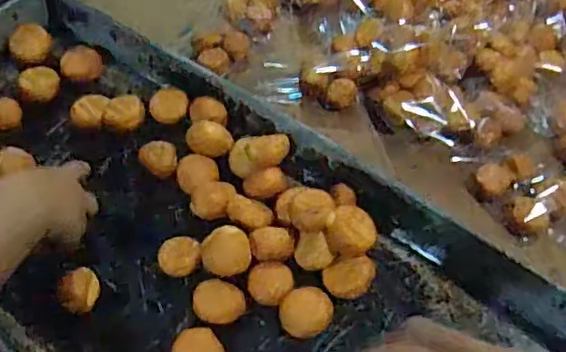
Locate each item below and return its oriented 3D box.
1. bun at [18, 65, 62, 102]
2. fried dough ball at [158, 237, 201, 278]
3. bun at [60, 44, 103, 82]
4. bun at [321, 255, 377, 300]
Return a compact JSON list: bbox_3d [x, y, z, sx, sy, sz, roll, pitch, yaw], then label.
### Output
[{"bbox_3d":[-0.307,-0.117,0.763,0.046,0.033,0.036,-23,57,-14],"label":"bun"},{"bbox_3d":[-0.108,0.089,0.644,0.043,0.032,0.037,-22,57,-13],"label":"fried dough ball"},{"bbox_3d":[-0.260,-0.145,0.778,0.050,0.026,0.039,-21,57,-13],"label":"bun"},{"bbox_3d":[0.069,0.103,0.619,0.054,0.022,0.039,-8,55,-4],"label":"bun"}]

